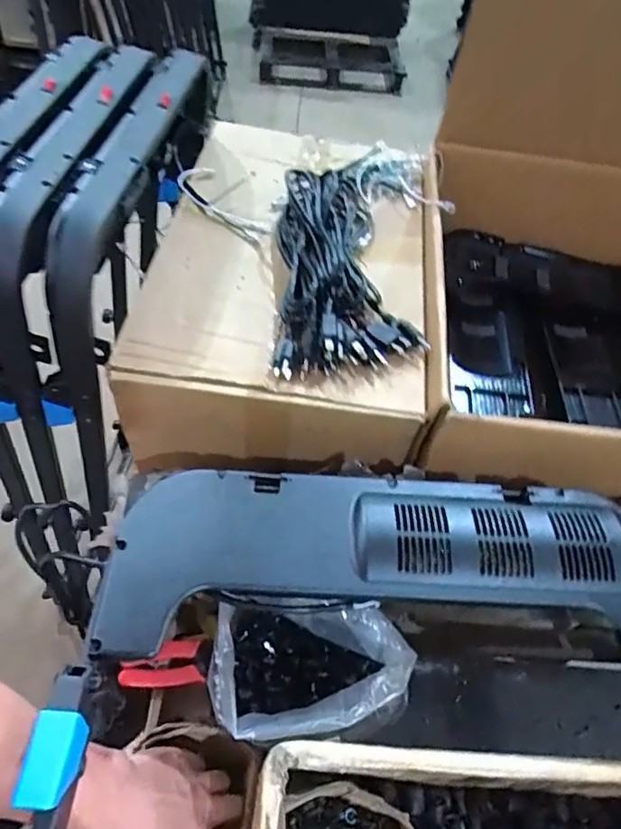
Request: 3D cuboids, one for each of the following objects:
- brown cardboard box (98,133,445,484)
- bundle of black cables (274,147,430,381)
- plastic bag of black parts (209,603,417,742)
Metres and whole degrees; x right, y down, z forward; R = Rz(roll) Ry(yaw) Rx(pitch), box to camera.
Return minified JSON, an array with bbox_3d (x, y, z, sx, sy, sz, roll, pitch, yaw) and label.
[{"bbox_3d":[-0.015,-0.206,0.728,0.349,0.135,0.533,7,54,0],"label":"brown cardboard box"},{"bbox_3d":[0.050,-0.232,0.699,0.188,0.056,0.463,7,54,-1],"label":"bundle of black cables"},{"bbox_3d":[-0.005,0.238,0.517,0.184,0.089,0.130,0,54,-5],"label":"plastic bag of black parts"}]

